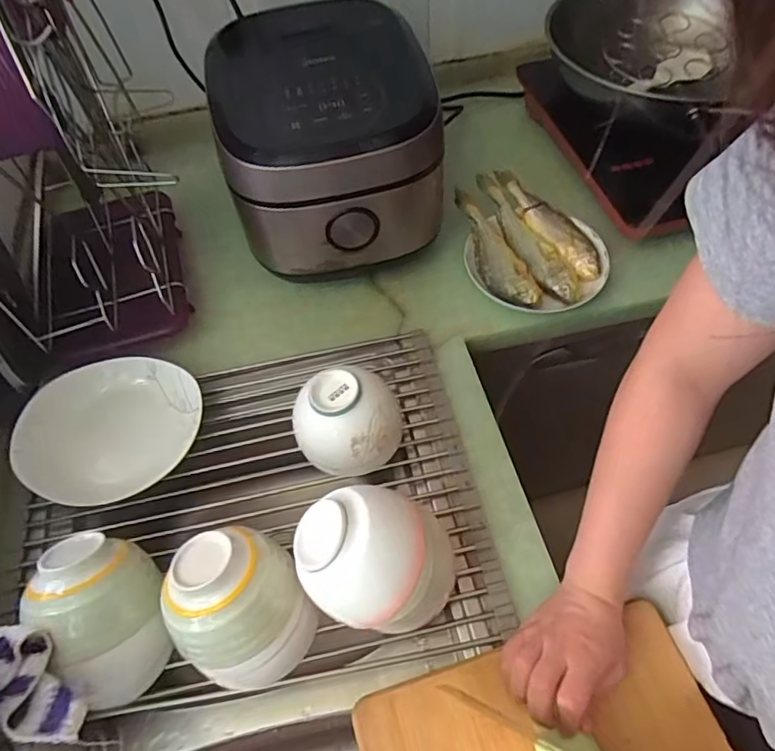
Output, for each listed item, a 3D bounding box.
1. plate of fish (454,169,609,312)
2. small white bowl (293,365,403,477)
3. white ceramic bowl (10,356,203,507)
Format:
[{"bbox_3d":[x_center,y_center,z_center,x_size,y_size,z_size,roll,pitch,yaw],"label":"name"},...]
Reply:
[{"bbox_3d":[0.186,-0.176,0.722,0.169,0.045,0.227,-8,56,-2],"label":"plate of fish"},{"bbox_3d":[-0.043,0.046,0.572,0.104,0.084,0.093,-19,58,-9],"label":"small white bowl"},{"bbox_3d":[-0.290,0.055,0.596,0.176,0.058,0.162,-2,56,2],"label":"white ceramic bowl"}]

